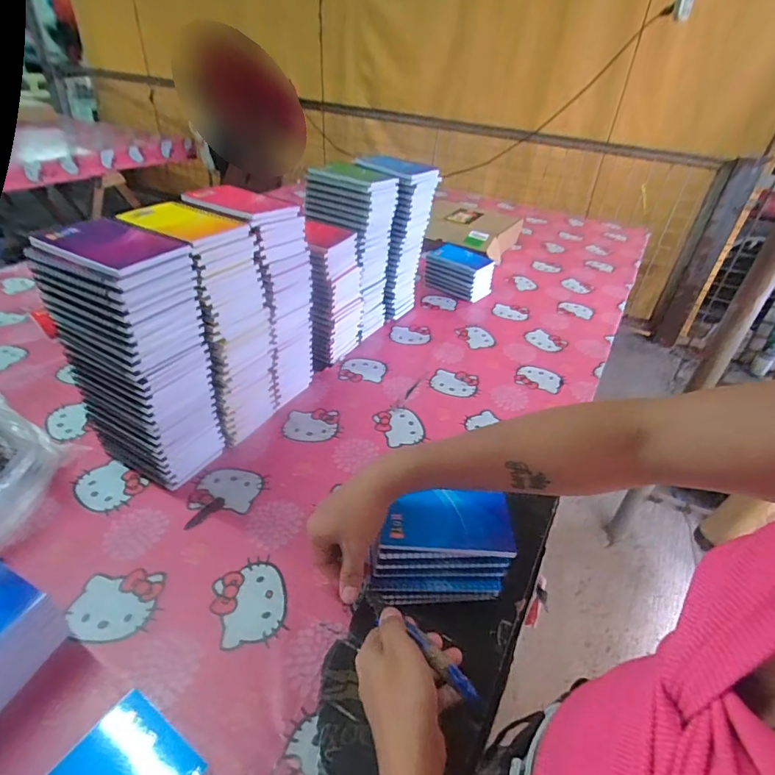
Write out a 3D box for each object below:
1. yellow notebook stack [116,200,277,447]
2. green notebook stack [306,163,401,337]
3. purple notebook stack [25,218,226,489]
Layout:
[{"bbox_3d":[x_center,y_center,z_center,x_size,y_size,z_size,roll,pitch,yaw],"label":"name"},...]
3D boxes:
[{"bbox_3d":[-0.231,-0.077,0.615,0.142,0.287,0.104,28,43,29],"label":"yellow notebook stack"},{"bbox_3d":[-0.063,-0.234,0.835,0.125,0.285,0.112,27,42,28],"label":"green notebook stack"},{"bbox_3d":[-0.280,-0.025,0.538,0.131,0.289,0.096,20,39,19],"label":"purple notebook stack"}]

